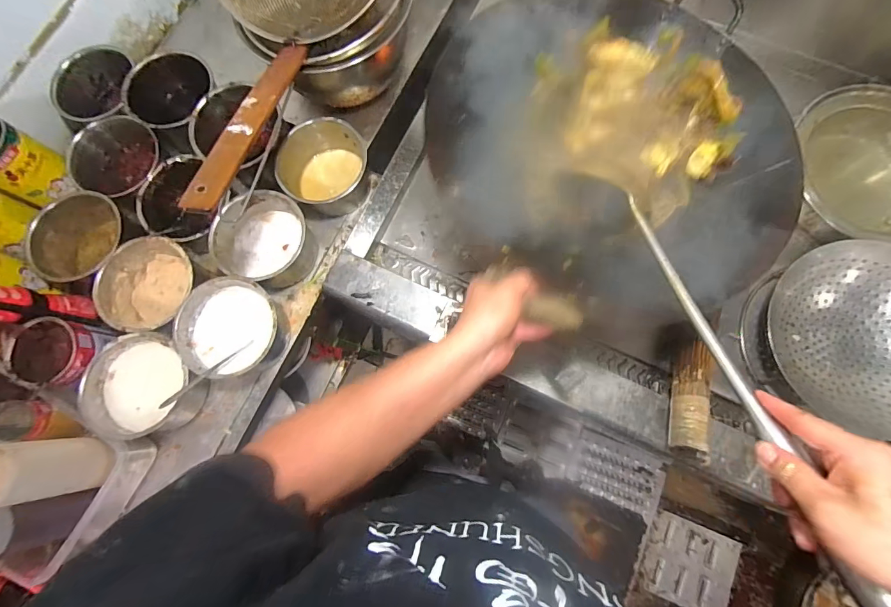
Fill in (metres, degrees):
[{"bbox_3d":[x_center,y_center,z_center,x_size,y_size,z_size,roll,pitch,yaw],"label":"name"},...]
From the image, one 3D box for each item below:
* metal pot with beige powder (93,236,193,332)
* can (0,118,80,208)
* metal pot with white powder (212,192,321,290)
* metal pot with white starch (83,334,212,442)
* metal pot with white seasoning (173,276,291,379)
[{"bbox_3d":[-0.480,-0.022,0.716,0.144,0.109,0.150,0,77,1],"label":"metal pot with beige powder"},{"bbox_3d":[-0.705,-0.231,0.674,0.100,0.123,0.094,0,77,1],"label":"can"},{"bbox_3d":[-0.304,-0.104,0.716,0.139,0.093,0.142,0,77,1],"label":"metal pot with white powder"},{"bbox_3d":[-0.461,0.123,0.659,0.150,0.096,0.150,0,77,1],"label":"metal pot with white starch"},{"bbox_3d":[-0.340,0.043,0.689,0.147,0.090,0.151,0,77,1],"label":"metal pot with white seasoning"}]

